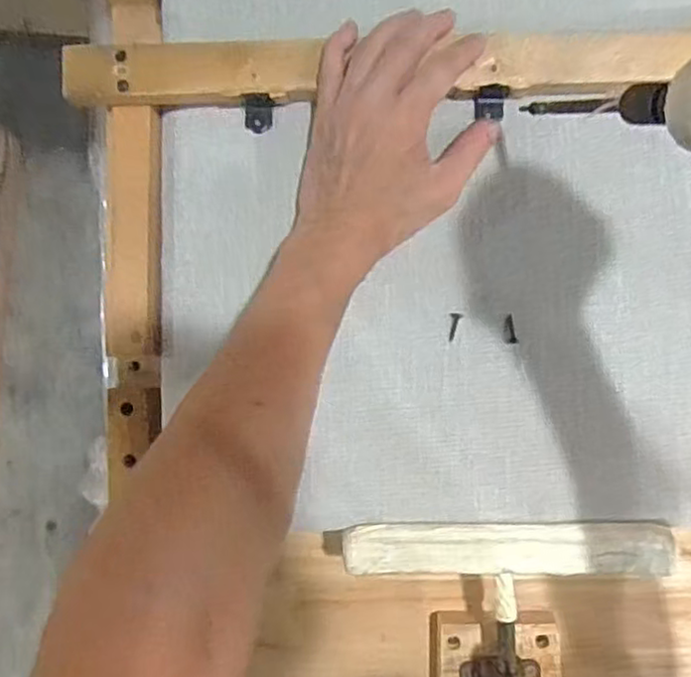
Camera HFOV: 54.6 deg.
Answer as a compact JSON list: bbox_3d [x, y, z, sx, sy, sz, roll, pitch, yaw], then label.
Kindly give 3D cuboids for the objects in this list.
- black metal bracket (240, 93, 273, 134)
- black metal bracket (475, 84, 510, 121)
[{"bbox_3d":[-0.059,-0.147,0.436,0.021,0.018,0.022,5,90,1],"label":"black metal bracket"},{"bbox_3d":[0.093,-0.151,0.427,0.019,0.017,0.016,5,90,1],"label":"black metal bracket"}]

